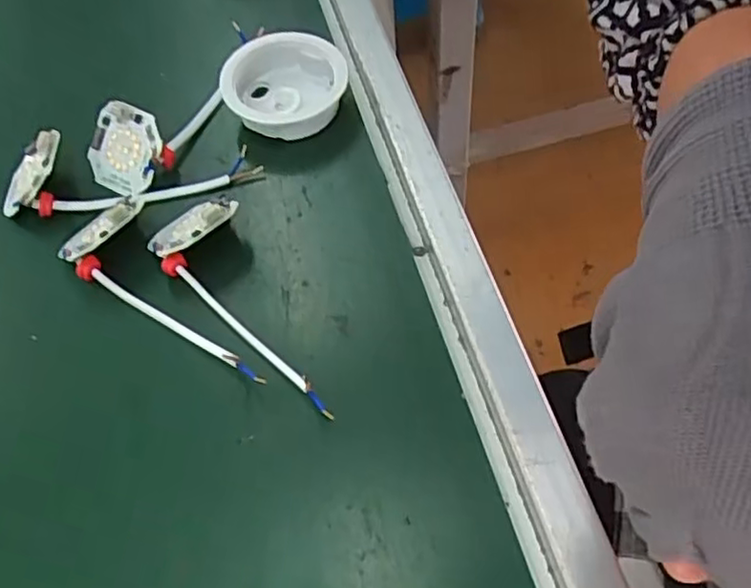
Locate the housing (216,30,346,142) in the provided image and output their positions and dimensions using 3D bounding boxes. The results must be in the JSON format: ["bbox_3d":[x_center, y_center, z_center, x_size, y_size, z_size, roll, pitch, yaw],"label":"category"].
[{"bbox_3d":[-0.053,-0.122,0.404,0.068,0.026,0.059,-17,60,-6],"label":"housing"}]

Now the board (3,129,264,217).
[{"bbox_3d":[-0.136,-0.068,0.379,0.139,0.028,0.039,-2,59,2],"label":"board"}]

